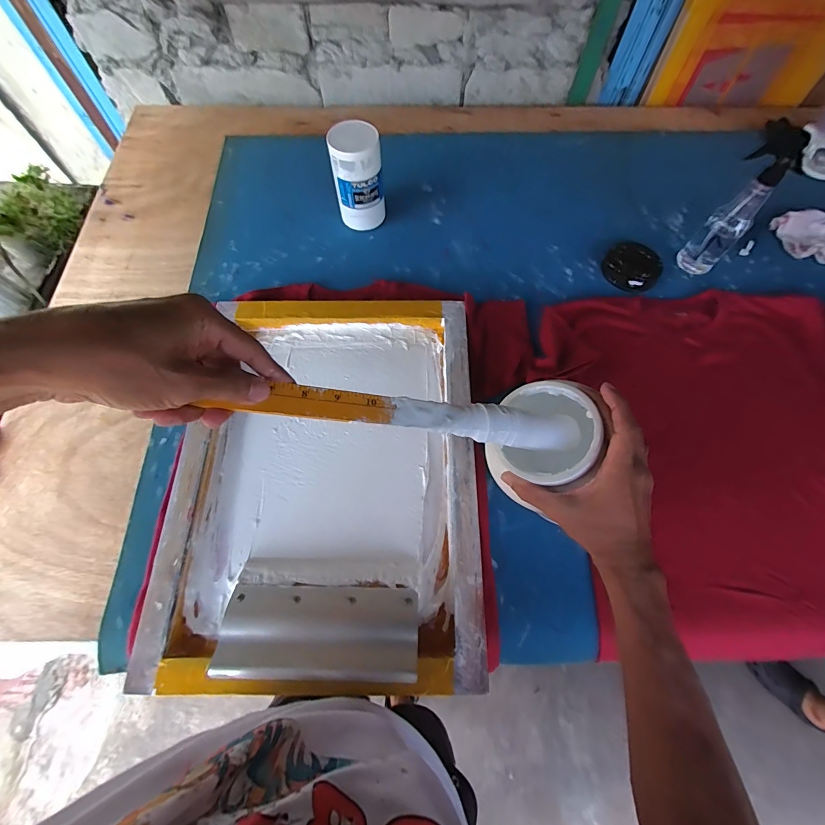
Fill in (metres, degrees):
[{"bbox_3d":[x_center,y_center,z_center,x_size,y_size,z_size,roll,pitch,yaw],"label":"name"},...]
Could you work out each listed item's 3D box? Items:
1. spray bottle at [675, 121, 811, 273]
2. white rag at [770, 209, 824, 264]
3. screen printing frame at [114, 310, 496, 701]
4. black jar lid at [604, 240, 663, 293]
[{"bbox_3d":[0.592,-0.376,0.694,0.081,0.226,0.077,40,71,15],"label":"spray bottle"},{"bbox_3d":[0.843,-0.367,0.806,0.139,0.035,0.121,2,66,0],"label":"white rag"},{"bbox_3d":[-0.116,0.077,0.601,0.461,0.034,0.600,2,66,0],"label":"screen printing frame"},{"bbox_3d":[0.439,-0.291,0.767,0.106,0.034,0.094,35,70,14],"label":"black jar lid"}]

